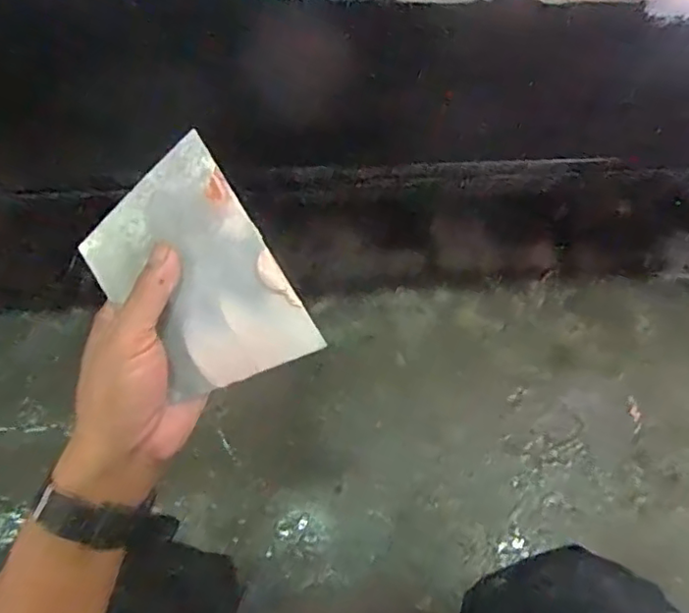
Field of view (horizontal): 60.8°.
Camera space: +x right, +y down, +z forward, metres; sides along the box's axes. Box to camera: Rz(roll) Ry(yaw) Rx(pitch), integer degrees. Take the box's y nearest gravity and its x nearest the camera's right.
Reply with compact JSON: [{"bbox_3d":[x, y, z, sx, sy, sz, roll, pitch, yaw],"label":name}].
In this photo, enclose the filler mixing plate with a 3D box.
[{"bbox_3d":[-0.091,-0.015,0.356,0.098,0.010,0.140,-33,89,8],"label":"filler mixing plate"}]

